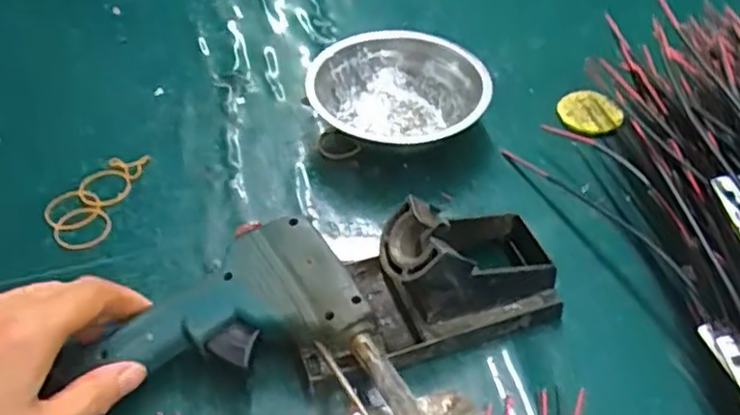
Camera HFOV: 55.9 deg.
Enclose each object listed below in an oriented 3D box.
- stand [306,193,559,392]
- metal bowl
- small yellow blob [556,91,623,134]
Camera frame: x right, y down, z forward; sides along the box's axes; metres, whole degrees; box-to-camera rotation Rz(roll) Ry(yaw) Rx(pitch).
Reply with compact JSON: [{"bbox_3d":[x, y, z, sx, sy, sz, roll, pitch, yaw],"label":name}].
[{"bbox_3d":[0.028,0.033,0.380,0.154,0.065,0.083,-18,48,-16],"label":"stand"},{"bbox_3d":[0.019,-0.082,0.515,0.123,0.042,0.123,-1,45,1],"label":"metal bowl"},{"bbox_3d":[0.163,-0.070,0.522,0.044,0.010,0.040,33,54,29],"label":"small yellow blob"}]

